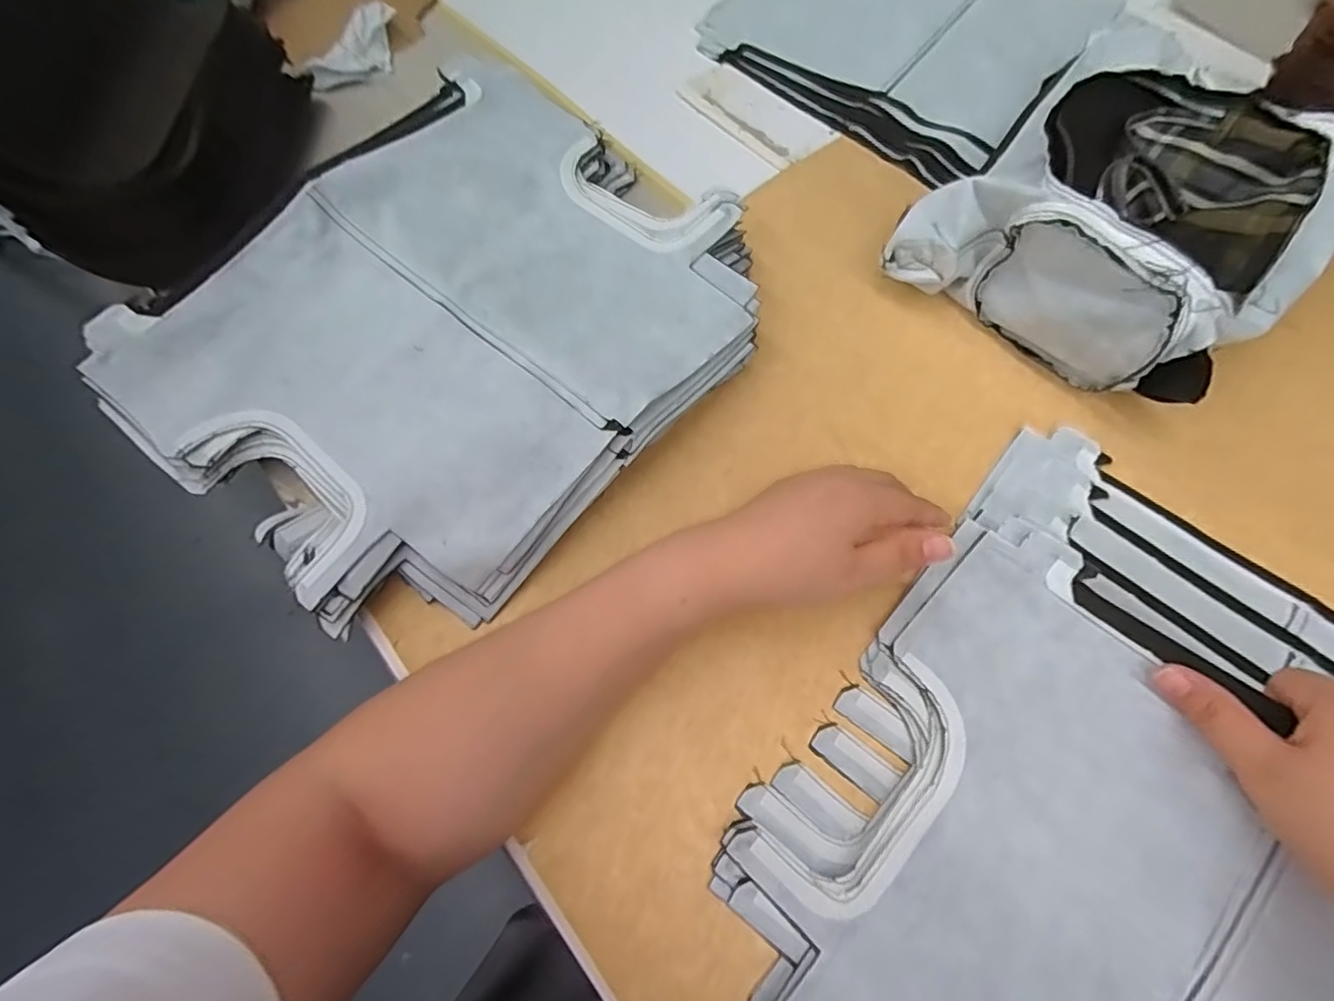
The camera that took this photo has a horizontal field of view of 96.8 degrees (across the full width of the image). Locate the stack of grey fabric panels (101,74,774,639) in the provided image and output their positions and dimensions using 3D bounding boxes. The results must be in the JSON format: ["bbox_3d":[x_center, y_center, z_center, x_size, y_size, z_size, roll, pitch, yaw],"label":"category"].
[{"bbox_3d":[-0.133,-0.116,0.396,0.301,0.060,0.378,39,72,17],"label":"stack of grey fabric panels"}]

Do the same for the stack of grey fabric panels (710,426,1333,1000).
[{"bbox_3d":[0.249,0.184,0.274,0.357,0.034,0.399,39,72,16],"label":"stack of grey fabric panels"}]

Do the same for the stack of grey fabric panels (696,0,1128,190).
[{"bbox_3d":[0.238,-0.458,0.553,0.308,0.032,0.333,40,73,17],"label":"stack of grey fabric panels"}]

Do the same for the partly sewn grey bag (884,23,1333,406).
[{"bbox_3d":[0.314,-0.194,0.402,0.250,0.098,0.209,-40,71,-15],"label":"partly sewn grey bag"}]

